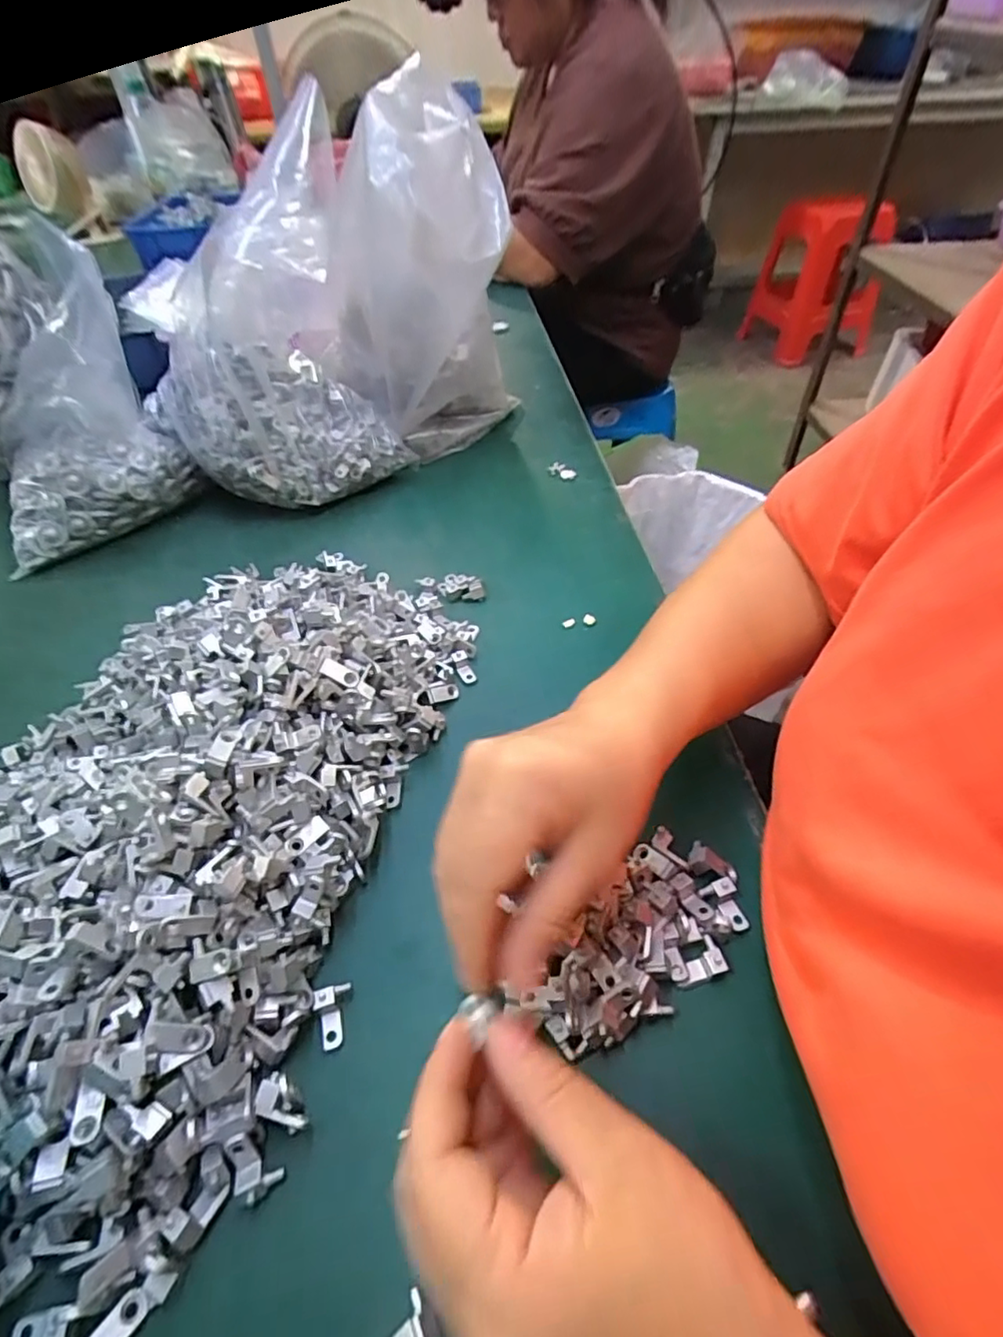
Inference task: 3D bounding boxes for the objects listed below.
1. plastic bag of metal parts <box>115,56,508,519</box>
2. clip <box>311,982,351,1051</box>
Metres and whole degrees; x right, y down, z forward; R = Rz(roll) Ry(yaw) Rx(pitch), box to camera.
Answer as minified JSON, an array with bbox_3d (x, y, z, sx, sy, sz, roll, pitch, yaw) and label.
[{"bbox_3d":[-0.140,-0.285,0.500,0.296,0.239,0.160,-13,48,-8],"label":"plastic bag of metal parts"},{"bbox_3d":[-0.076,0.155,0.269,0.016,0.009,0.024,-8,47,-3],"label":"clip"}]

